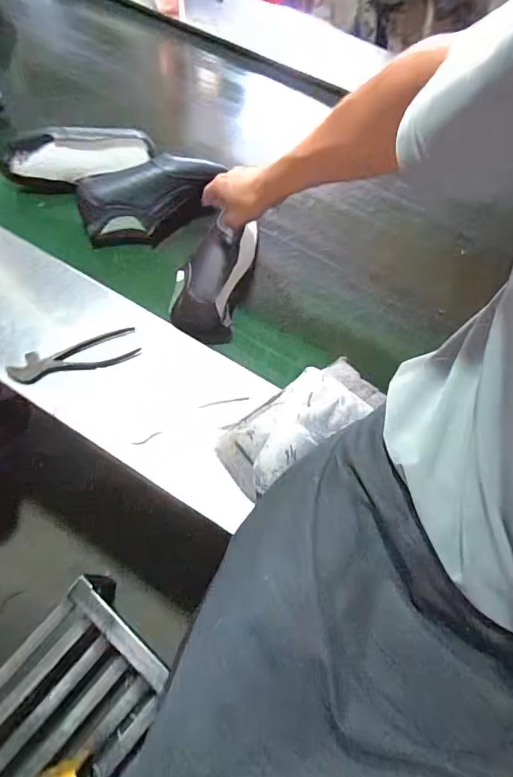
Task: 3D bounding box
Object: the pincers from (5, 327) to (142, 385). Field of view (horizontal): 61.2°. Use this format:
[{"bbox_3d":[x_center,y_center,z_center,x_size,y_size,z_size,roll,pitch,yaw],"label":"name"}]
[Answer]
[{"bbox_3d":[-0.286,-0.047,0.683,0.198,0.025,0.055,-15,66,-11],"label":"pincers"}]

